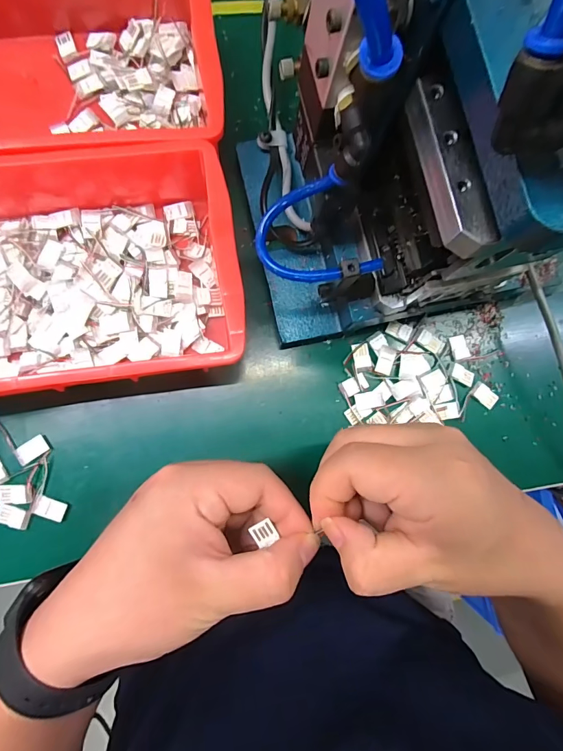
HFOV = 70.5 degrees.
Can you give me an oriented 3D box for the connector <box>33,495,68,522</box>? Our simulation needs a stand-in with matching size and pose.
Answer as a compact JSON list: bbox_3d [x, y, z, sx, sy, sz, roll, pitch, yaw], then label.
[{"bbox_3d":[-0.148,0.086,0.255,0.018,0.004,0.011,20,83,-4],"label":"connector"}]

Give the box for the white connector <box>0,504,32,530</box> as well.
[{"bbox_3d":[-0.170,0.090,0.252,0.019,0.004,0.012,14,84,-4],"label":"white connector"}]

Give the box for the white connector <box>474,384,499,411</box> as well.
[{"bbox_3d":[0.151,0.015,0.293,0.018,0.004,0.012,39,82,-1],"label":"white connector"}]

